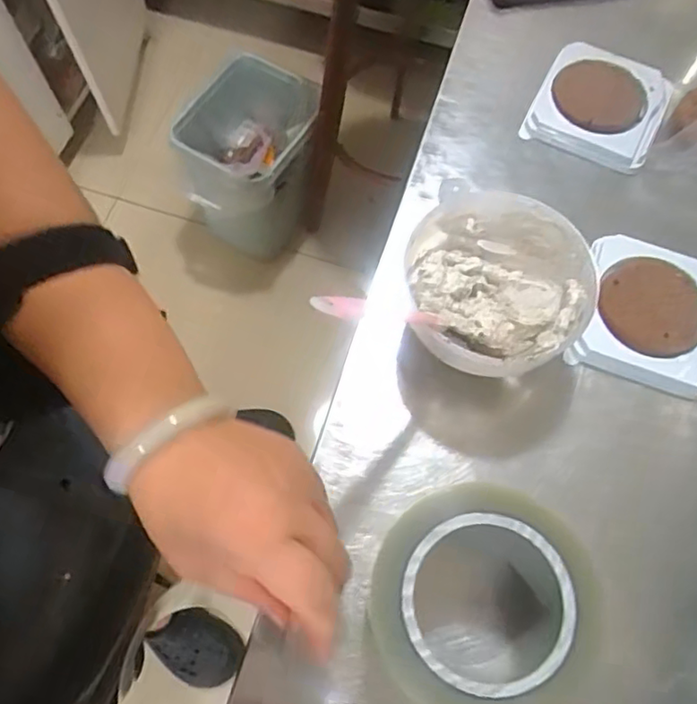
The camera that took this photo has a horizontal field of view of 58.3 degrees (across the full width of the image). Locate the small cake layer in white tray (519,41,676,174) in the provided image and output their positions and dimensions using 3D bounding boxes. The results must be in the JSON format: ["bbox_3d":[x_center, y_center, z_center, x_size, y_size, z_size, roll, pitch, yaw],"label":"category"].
[{"bbox_3d":[0.215,-0.213,0.530,0.101,0.018,0.111,24,70,9],"label":"small cake layer in white tray"}]

